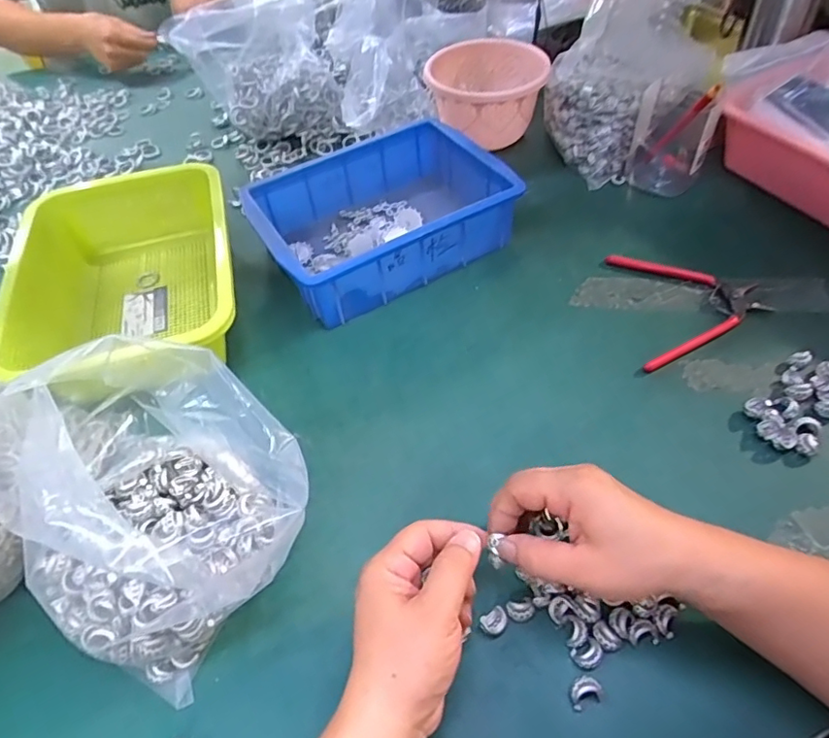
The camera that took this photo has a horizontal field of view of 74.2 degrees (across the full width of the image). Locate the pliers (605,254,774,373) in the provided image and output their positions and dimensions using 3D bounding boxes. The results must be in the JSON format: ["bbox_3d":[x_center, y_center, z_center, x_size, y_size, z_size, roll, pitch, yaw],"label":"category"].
[{"bbox_3d":[0.262,-0.058,0.511,0.127,0.016,0.141,-1,51,2],"label":"pliers"}]

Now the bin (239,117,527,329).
[{"bbox_3d":[-0.036,-0.158,0.570,0.236,0.077,0.167,-26,54,-17],"label":"bin"}]

